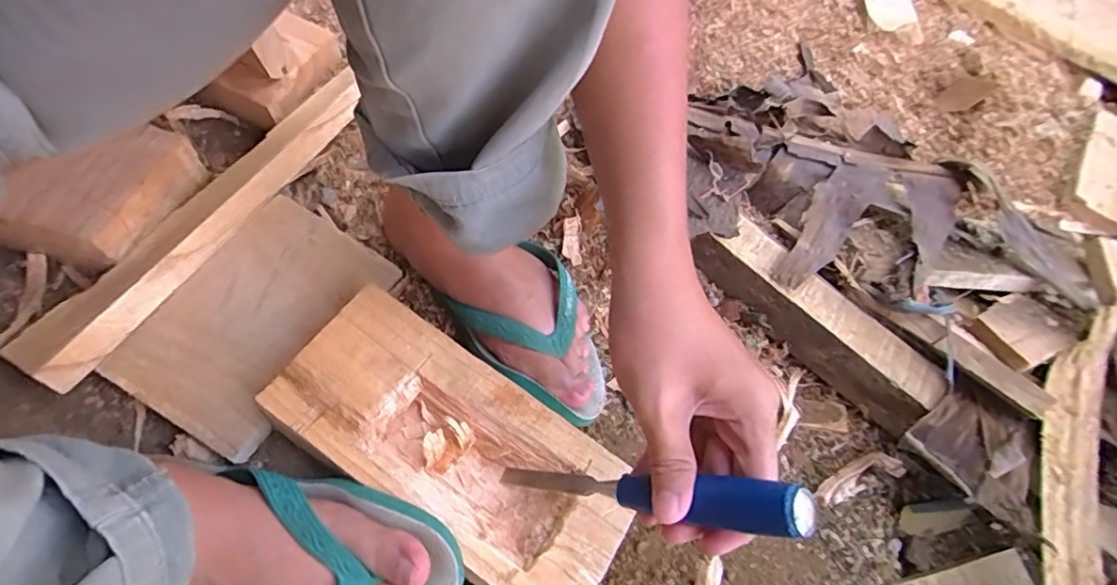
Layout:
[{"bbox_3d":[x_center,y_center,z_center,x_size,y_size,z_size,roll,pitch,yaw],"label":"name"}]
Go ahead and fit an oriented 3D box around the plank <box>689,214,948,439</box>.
[{"bbox_3d":[0.232,0.032,0.508,0.243,0.068,0.054,40,66,-2],"label":"plank"}]

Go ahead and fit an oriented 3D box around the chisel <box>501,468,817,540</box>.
[{"bbox_3d":[0.037,0.115,0.328,0.018,0.229,0.020,37,59,-26],"label":"chisel"}]

